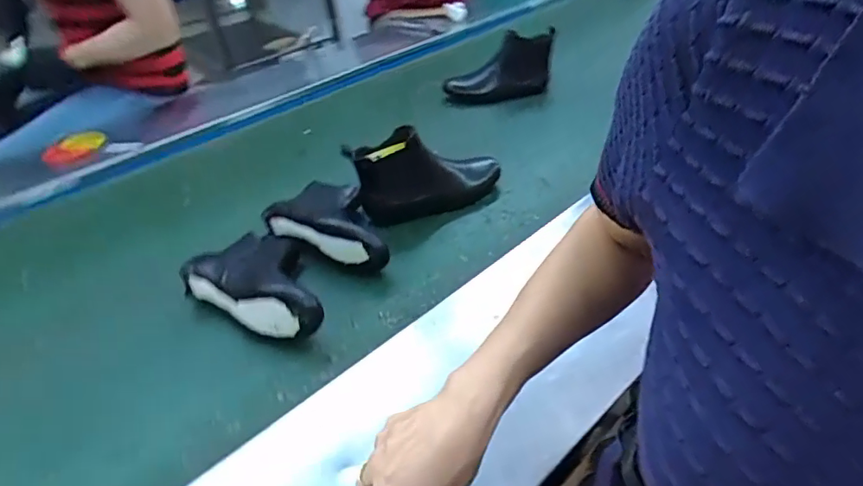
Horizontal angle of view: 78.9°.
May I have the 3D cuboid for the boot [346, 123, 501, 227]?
[{"bbox_3d":[-0.007,-0.125,0.857,0.238,0.144,0.086,-14,39,-12],"label":"boot"}]

